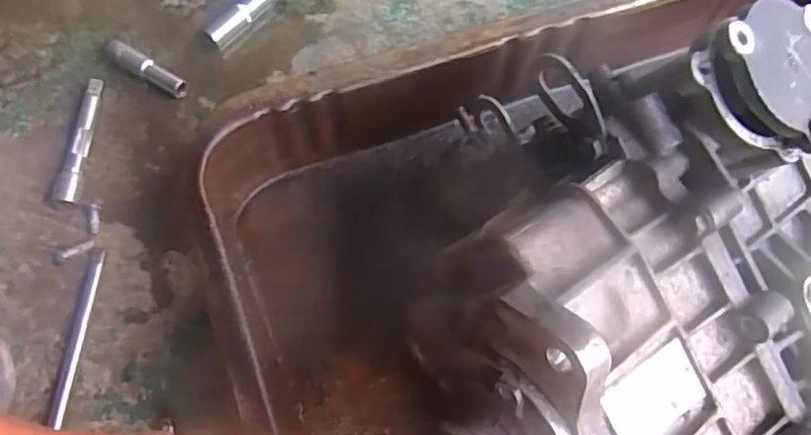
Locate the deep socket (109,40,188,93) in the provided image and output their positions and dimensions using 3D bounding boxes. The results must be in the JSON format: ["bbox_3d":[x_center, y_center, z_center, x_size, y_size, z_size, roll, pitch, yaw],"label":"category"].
[{"bbox_3d":[-0.247,-0.140,0.580,0.083,0.022,0.019,31,71,10],"label":"deep socket"}]

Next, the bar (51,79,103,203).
[{"bbox_3d":[-0.292,-0.071,0.551,0.021,0.022,0.124,5,69,0],"label":"bar"}]

